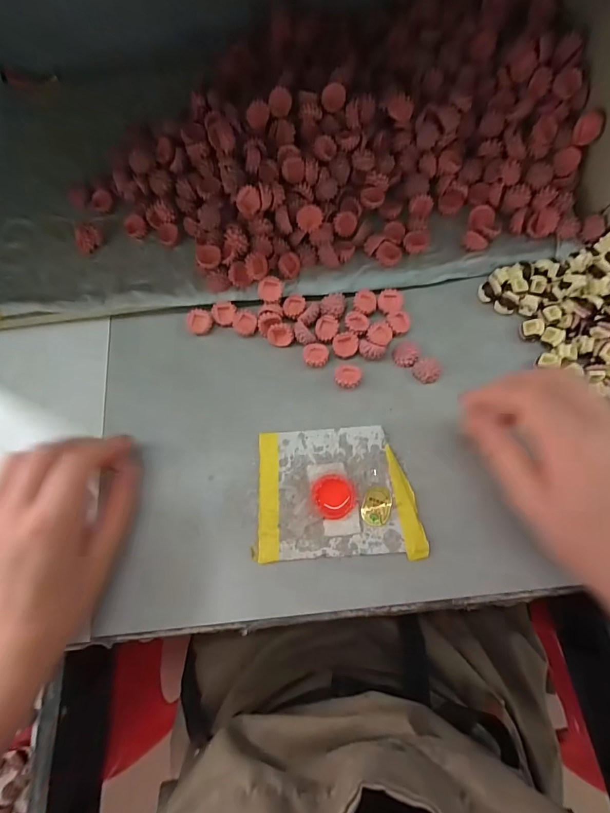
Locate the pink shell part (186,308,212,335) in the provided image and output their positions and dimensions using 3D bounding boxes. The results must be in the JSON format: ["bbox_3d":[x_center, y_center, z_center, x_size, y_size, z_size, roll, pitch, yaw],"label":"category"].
[{"bbox_3d":[-0.088,-0.070,0.309,0.021,0.007,0.020,35,78,10],"label":"pink shell part"}]

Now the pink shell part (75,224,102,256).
[{"bbox_3d":[-0.186,-0.142,0.320,0.012,0.017,0.022,39,79,11],"label":"pink shell part"}]

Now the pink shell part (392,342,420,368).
[{"bbox_3d":[0.079,-0.041,0.292,0.018,0.008,0.018,0,74,2],"label":"pink shell part"}]

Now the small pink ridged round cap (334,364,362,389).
[{"bbox_3d":[0.033,-0.024,0.290,0.020,0.006,0.020,0,74,2],"label":"small pink ridged round cap"}]

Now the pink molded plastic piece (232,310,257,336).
[{"bbox_3d":[-0.049,-0.069,0.307,0.017,0.007,0.022,12,75,5],"label":"pink molded plastic piece"}]

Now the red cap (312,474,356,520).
[{"bbox_3d":[0.020,0.063,0.264,0.028,0.006,0.030,0,74,2],"label":"red cap"}]

